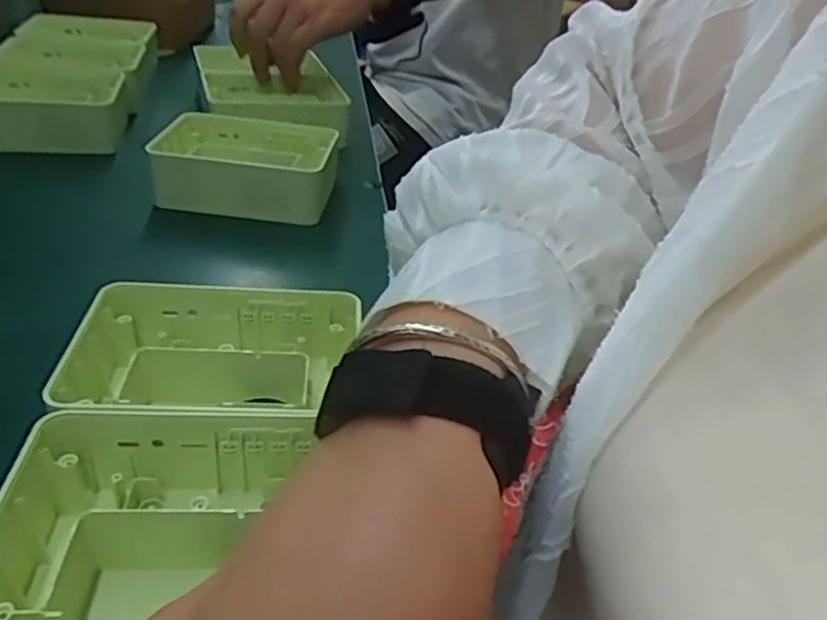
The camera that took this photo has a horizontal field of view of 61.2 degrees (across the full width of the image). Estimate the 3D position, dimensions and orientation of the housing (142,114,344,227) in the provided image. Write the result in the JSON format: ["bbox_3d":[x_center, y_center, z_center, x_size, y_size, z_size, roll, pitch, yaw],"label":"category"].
[{"bbox_3d":[-0.137,-0.124,0.596,0.143,0.047,0.108,6,34,2],"label":"housing"}]

